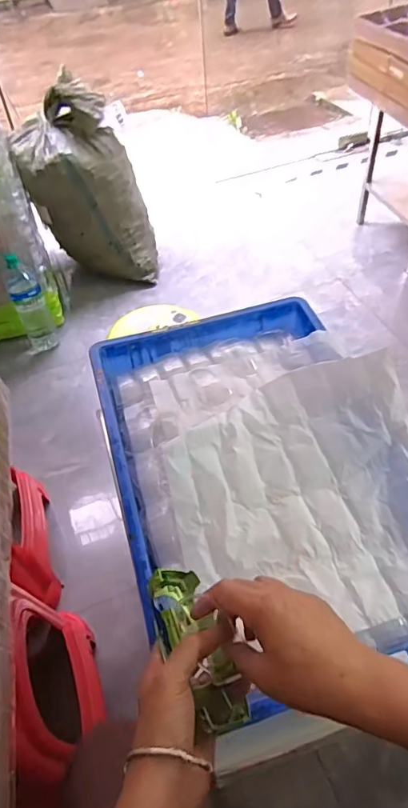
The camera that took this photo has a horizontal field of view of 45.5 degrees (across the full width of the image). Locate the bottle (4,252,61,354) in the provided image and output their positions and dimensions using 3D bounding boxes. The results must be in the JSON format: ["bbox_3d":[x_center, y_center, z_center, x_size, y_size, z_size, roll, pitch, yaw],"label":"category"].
[{"bbox_3d":[-0.542,-0.315,1.534,0.102,0.298,0.093,-21,51,-13],"label":"bottle"}]

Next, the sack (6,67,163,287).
[{"bbox_3d":[-0.399,-0.737,1.674,0.380,0.539,0.314,-9,50,-3],"label":"sack"}]

